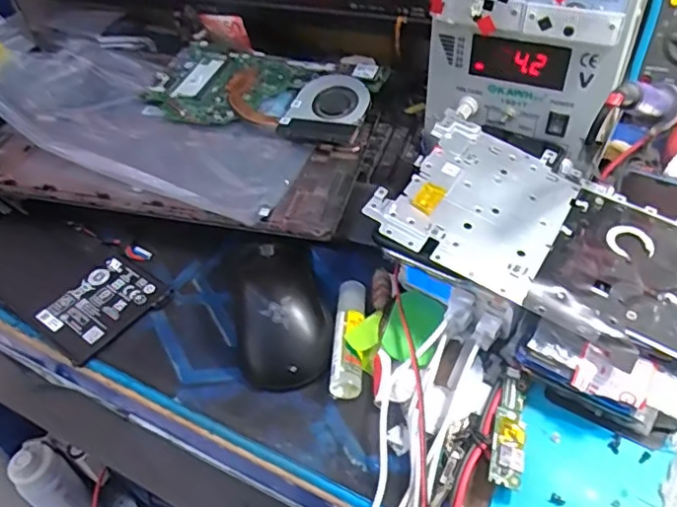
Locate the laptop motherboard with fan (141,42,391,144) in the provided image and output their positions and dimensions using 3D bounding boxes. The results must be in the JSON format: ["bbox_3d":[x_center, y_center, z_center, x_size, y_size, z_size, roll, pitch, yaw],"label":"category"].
[{"bbox_3d":[-0.075,-0.159,0.564,0.228,0.027,0.126,17,48,21],"label":"laptop motherboard with fan"}]

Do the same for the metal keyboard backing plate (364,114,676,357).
[{"bbox_3d":[0.195,0.015,0.366,0.337,0.007,0.126,28,54,18],"label":"metal keyboard backing plate"}]

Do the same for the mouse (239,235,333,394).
[{"bbox_3d":[-0.041,0.033,0.409,0.060,0.031,0.118,-9,59,-5],"label":"mouse"}]

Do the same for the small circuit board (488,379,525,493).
[{"bbox_3d":[0.100,0.104,0.344,0.019,0.013,0.070,9,46,14],"label":"small circuit board"}]

